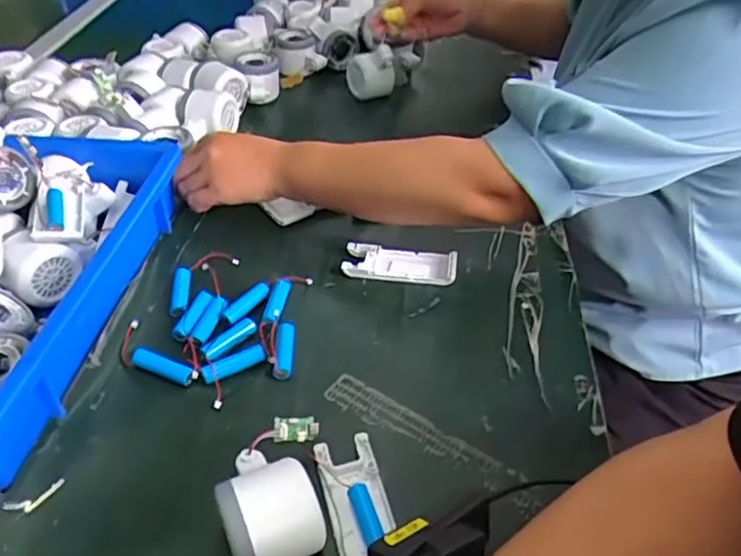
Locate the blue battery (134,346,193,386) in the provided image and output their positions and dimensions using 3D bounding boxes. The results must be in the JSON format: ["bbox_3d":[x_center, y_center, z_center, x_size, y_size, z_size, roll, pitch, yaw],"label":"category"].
[{"bbox_3d":[-0.161,0.068,0.486,0.050,0.015,0.015,15,45,17],"label":"blue battery"}]

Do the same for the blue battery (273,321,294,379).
[{"bbox_3d":[-0.068,0.057,0.497,0.014,0.010,0.046,0,59,1],"label":"blue battery"}]

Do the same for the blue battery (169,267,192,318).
[{"bbox_3d":[-0.166,0.011,0.544,0.015,0.012,0.048,-4,43,-3],"label":"blue battery"}]

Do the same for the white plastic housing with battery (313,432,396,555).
[{"bbox_3d":[-0.007,0.149,0.403,0.039,0.015,0.101,-11,44,-11],"label":"white plastic housing with battery"}]

